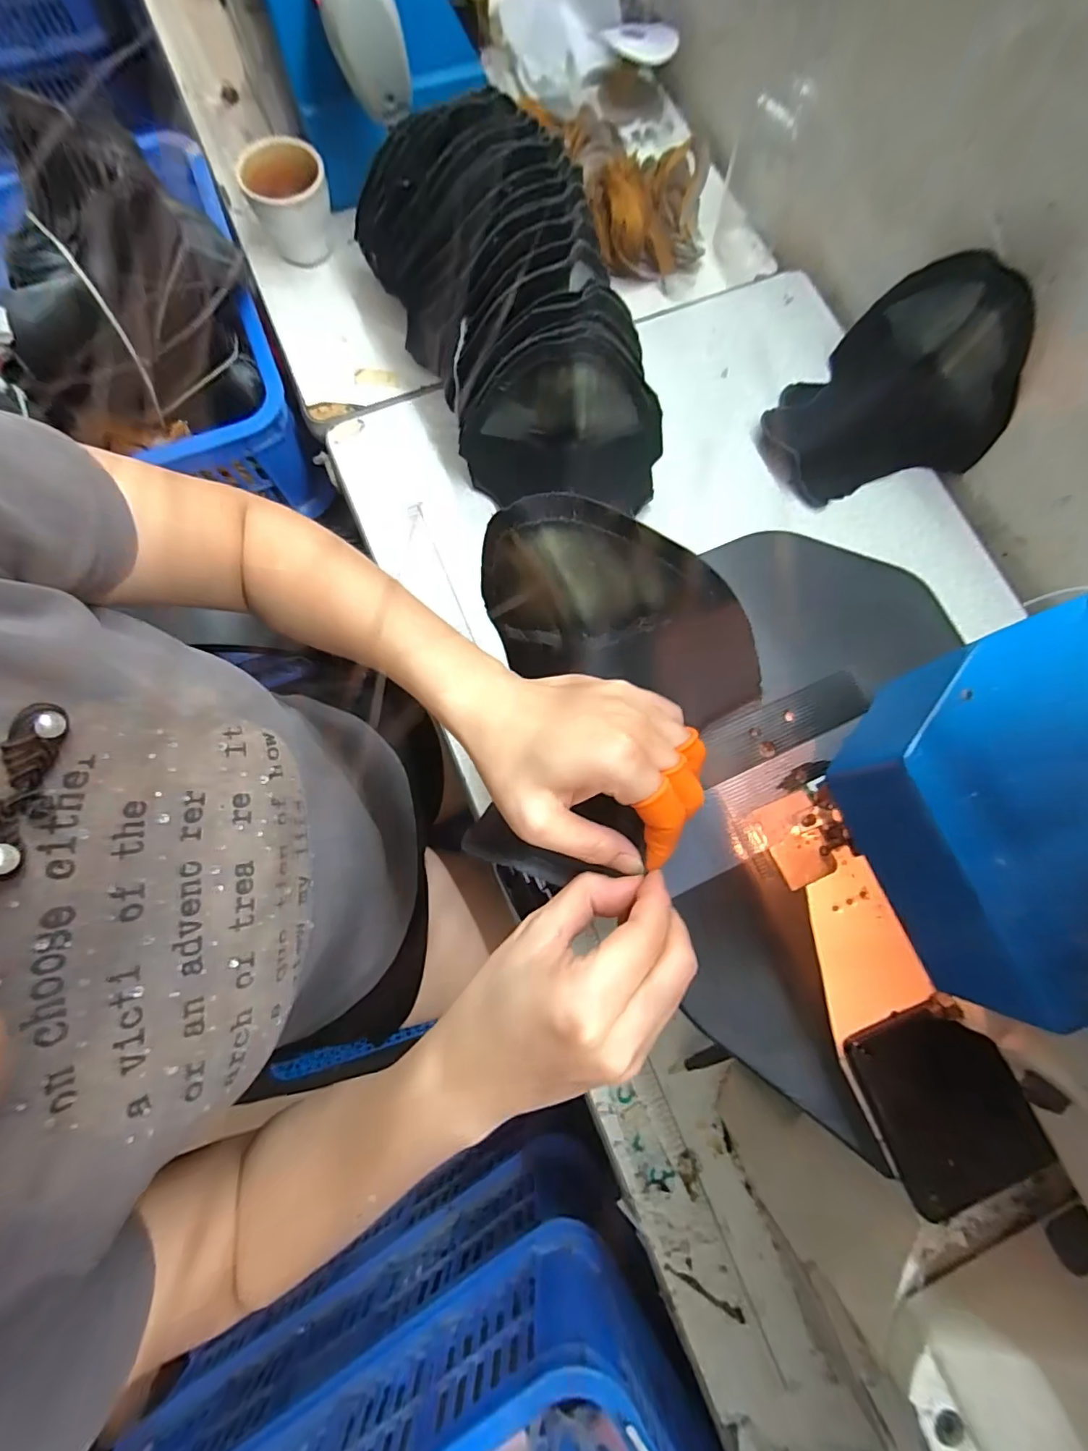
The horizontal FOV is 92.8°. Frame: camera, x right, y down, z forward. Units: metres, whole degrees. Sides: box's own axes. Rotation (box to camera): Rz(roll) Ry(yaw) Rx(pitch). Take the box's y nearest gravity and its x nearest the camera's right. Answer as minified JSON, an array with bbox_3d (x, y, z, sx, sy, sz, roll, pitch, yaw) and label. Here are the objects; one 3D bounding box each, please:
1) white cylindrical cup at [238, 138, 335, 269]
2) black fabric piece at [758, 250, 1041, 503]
[{"bbox_3d":[-0.253,-0.523,0.527,0.079,0.077,0.080,-18,79,-4],"label":"white cylindrical cup"},{"bbox_3d":[0.297,-0.289,0.443,0.139,0.130,0.171,-33,80,-7],"label":"black fabric piece"}]

